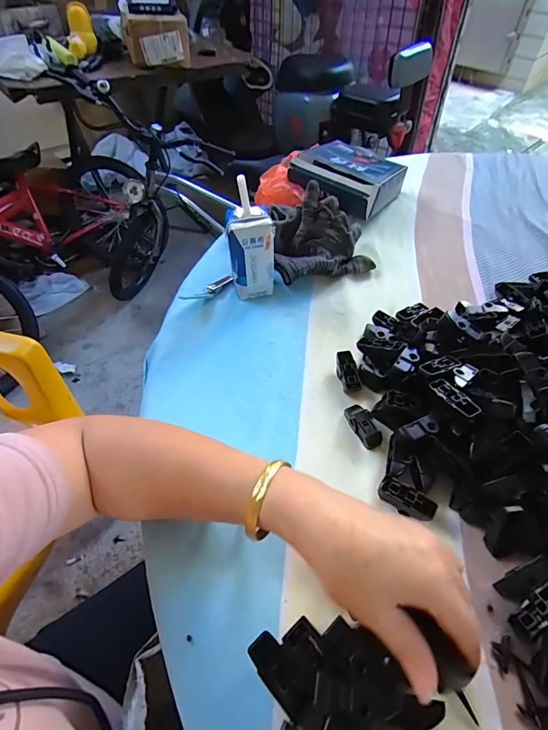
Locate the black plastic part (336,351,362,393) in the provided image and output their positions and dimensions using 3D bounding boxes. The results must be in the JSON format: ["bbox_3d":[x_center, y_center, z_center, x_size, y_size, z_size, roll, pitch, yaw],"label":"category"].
[{"bbox_3d":[0.077,0.007,0.412,0.019,0.014,0.045,-8,65,-7],"label":"black plastic part"}]

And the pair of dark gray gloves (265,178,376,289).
[{"bbox_3d":[0.061,-0.166,0.516,0.128,0.083,0.085,-12,52,-11],"label":"pair of dark gray gloves"}]

